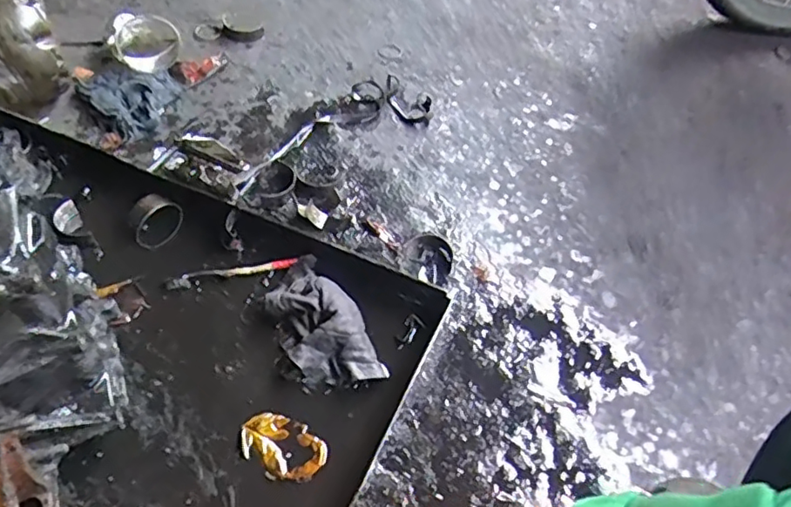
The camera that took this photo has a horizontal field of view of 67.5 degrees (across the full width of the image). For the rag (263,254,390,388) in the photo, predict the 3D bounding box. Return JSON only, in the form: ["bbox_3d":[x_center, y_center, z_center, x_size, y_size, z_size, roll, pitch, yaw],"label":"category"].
[{"bbox_3d":[-0.088,0.078,0.675,0.088,0.053,0.174,-23,59,-20],"label":"rag"}]

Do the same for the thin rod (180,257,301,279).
[{"bbox_3d":[-0.188,0.019,0.721,0.133,0.008,0.014,-8,55,-10],"label":"thin rod"}]

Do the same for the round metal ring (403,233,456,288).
[{"bbox_3d":[0.042,0.004,0.761,0.069,0.016,0.063,2,54,-3],"label":"round metal ring"}]

